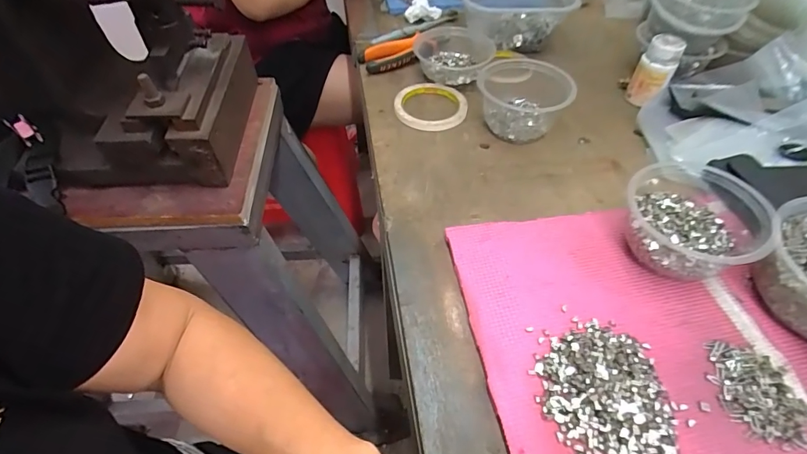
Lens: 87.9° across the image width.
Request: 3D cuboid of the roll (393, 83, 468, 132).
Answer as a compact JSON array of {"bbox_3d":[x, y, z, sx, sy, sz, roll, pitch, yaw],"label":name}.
[{"bbox_3d":[0.038,-0.166,0.571,0.095,0.015,0.094,-1,50,1],"label":"roll"}]

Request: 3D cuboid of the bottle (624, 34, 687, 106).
[{"bbox_3d":[0.332,-0.206,0.557,0.046,0.083,0.044,25,55,21],"label":"bottle"}]

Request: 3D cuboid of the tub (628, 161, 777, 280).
[{"bbox_3d":[0.264,-0.004,0.389,0.107,0.068,0.104,-1,50,1],"label":"tub"}]

